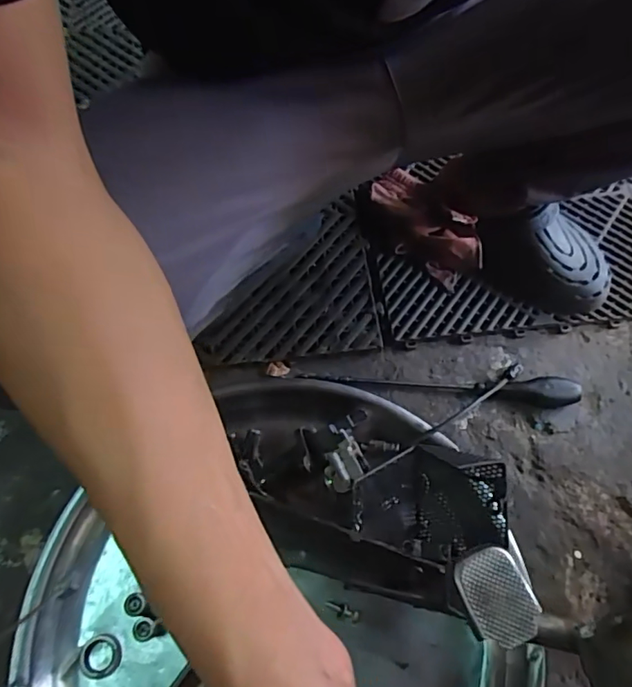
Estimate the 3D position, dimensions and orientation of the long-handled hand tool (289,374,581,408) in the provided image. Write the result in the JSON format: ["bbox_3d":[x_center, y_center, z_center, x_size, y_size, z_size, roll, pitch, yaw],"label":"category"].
[{"bbox_3d":[0.144,0.049,0.617,0.340,0.029,0.028,4,66,-1],"label":"long-handled hand tool"}]

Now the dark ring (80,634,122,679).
[{"bbox_3d":[-0.207,0.301,0.491,0.036,0.009,0.035,1,66,-2],"label":"dark ring"}]

